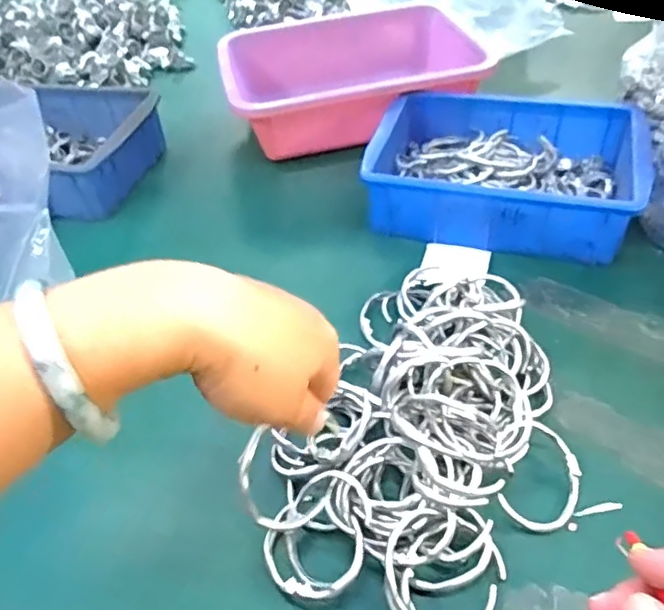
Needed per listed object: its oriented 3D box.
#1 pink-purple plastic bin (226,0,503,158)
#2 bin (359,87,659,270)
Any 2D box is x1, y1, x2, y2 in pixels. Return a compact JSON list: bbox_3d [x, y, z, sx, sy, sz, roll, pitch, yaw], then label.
[{"bbox_3d":[0.026,-0.276,0.737,0.308,0.087,0.235,-11,45,-6],"label":"pink-purple plastic bin"},{"bbox_3d":[0.166,-0.131,0.584,0.247,0.076,0.175,11,47,16],"label":"bin"}]

